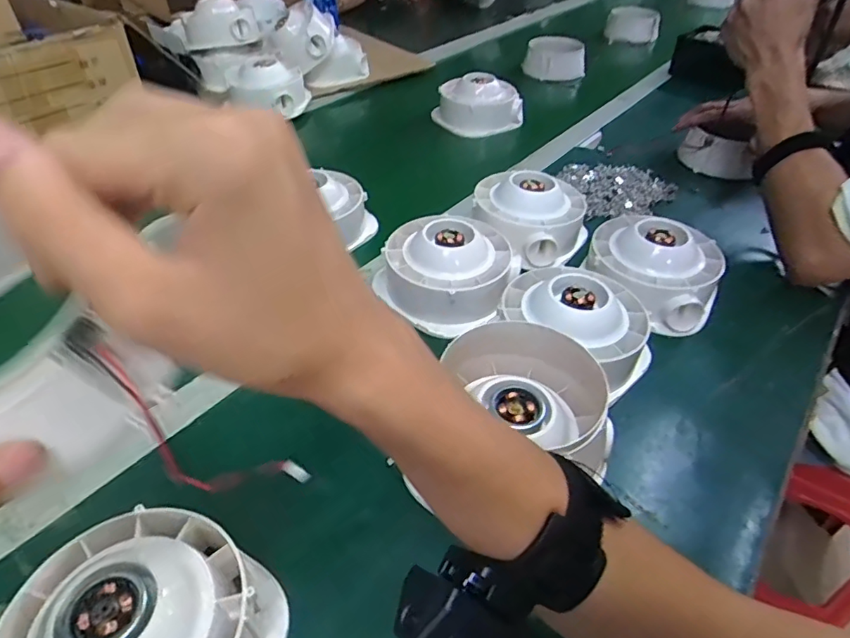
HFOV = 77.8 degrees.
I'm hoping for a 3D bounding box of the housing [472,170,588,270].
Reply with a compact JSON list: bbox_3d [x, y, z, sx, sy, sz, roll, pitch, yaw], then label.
[{"bbox_3d":[0.120,-0.120,0.611,0.129,0.062,0.118,11,43,10],"label":"housing"}]

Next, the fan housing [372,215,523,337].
[{"bbox_3d":[0.021,-0.052,0.555,0.121,0.084,0.117,1,43,-1],"label":"fan housing"}]

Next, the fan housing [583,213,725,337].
[{"bbox_3d":[0.239,-0.057,0.556,0.134,0.066,0.135,18,45,17],"label":"fan housing"}]

